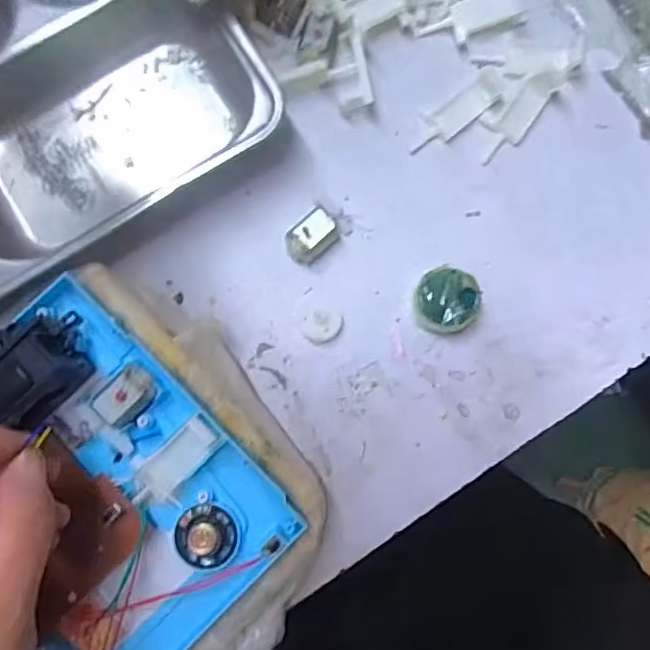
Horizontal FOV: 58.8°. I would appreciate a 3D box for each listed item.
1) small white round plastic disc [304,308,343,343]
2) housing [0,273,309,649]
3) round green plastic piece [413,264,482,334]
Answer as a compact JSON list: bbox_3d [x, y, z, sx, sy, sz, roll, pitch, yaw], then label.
[{"bbox_3d":[-0.001,0.000,0.307,0.018,0.007,0.020,34,85,4],"label":"small white round plastic disc"},{"bbox_3d":[-0.108,0.079,0.257,0.131,0.033,0.161,-44,85,-4],"label":"housing"},{"bbox_3d":[0.064,-0.013,0.303,0.035,0.017,0.033,0,84,1],"label":"round green plastic piece"}]

